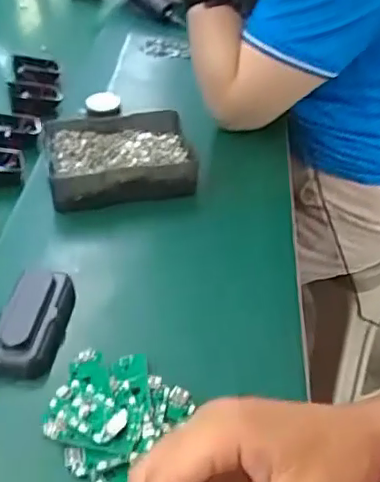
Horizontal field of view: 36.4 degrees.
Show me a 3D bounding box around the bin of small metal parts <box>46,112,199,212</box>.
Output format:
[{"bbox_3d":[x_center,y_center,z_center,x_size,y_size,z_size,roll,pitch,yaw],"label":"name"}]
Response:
[{"bbox_3d":[-0.078,-0.093,0.648,0.158,0.049,0.118,-12,42,-10],"label":"bin of small metal parts"}]

